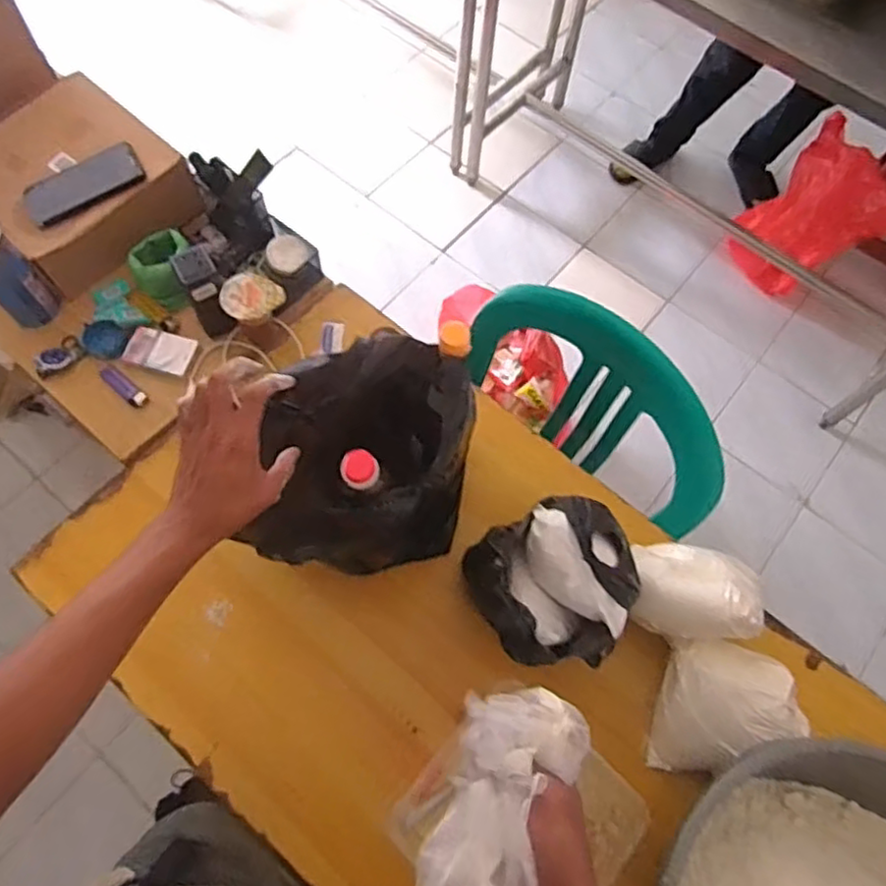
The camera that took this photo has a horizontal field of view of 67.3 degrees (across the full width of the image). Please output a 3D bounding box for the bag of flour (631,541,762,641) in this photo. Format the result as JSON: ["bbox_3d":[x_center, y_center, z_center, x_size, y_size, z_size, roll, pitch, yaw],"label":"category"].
[{"bbox_3d":[0.301,0.168,0.780,0.159,0.104,0.115,11,67,2],"label":"bag of flour"}]

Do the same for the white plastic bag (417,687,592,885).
[{"bbox_3d":[0.041,0.244,0.464,0.086,0.047,0.152,29,61,9],"label":"white plastic bag"}]

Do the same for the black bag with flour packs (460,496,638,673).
[{"bbox_3d":[0.126,0.163,0.752,0.177,0.170,0.169,-8,68,-6],"label":"black bag with flour packs"}]

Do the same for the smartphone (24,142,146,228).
[{"bbox_3d":[-0.515,-0.372,0.956,0.165,0.016,0.077,-28,71,-13],"label":"smartphone"}]

